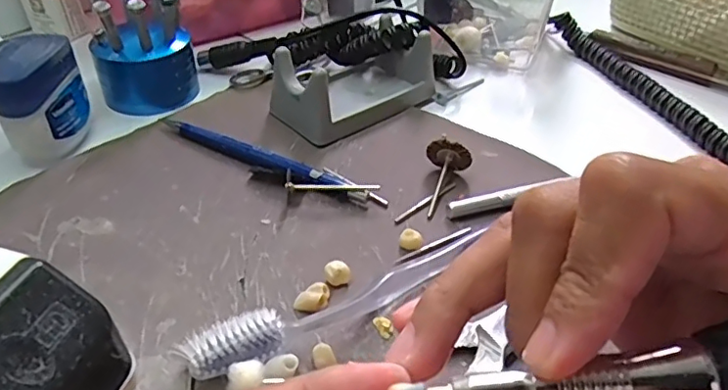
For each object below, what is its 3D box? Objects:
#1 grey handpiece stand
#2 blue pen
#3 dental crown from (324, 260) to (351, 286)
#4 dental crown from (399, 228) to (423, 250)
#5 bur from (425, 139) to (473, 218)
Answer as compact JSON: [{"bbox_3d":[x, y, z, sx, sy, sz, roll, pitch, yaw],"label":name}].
[{"bbox_3d":[-0.010,-0.074,0.351,0.063,0.037,0.096,34,49,32],"label":"grey handpiece stand"},{"bbox_3d":[-0.057,-0.020,0.306,0.132,0.010,0.011,22,44,22],"label":"blue pen"},{"bbox_3d":[-0.012,0.034,0.244,0.010,0.008,0.008,-16,43,-20],"label":"dental crown"},{"bbox_3d":[0.022,0.021,0.262,0.010,0.007,0.007,8,40,7],"label":"dental crown"},{"bbox_3d":[0.042,-0.010,0.288,0.023,0.022,0.040,8,40,7],"label":"bur"}]

